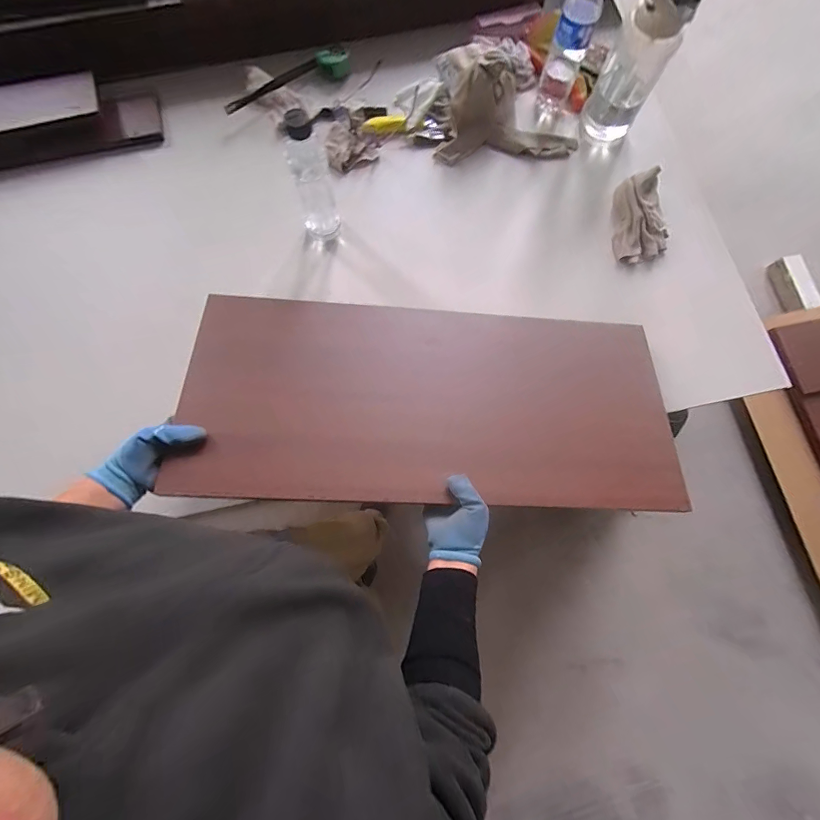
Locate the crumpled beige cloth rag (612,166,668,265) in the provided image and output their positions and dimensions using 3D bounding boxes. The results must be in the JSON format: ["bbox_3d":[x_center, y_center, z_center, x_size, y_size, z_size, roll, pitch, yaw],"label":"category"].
[{"bbox_3d":[0.466,-0.382,0.763,0.110,0.043,0.188,8,76,0],"label":"crumpled beige cloth rag"}]

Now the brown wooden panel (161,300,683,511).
[{"bbox_3d":[0.051,-0.022,0.596,0.735,0.022,0.309,4,67,-7],"label":"brown wooden panel"}]

